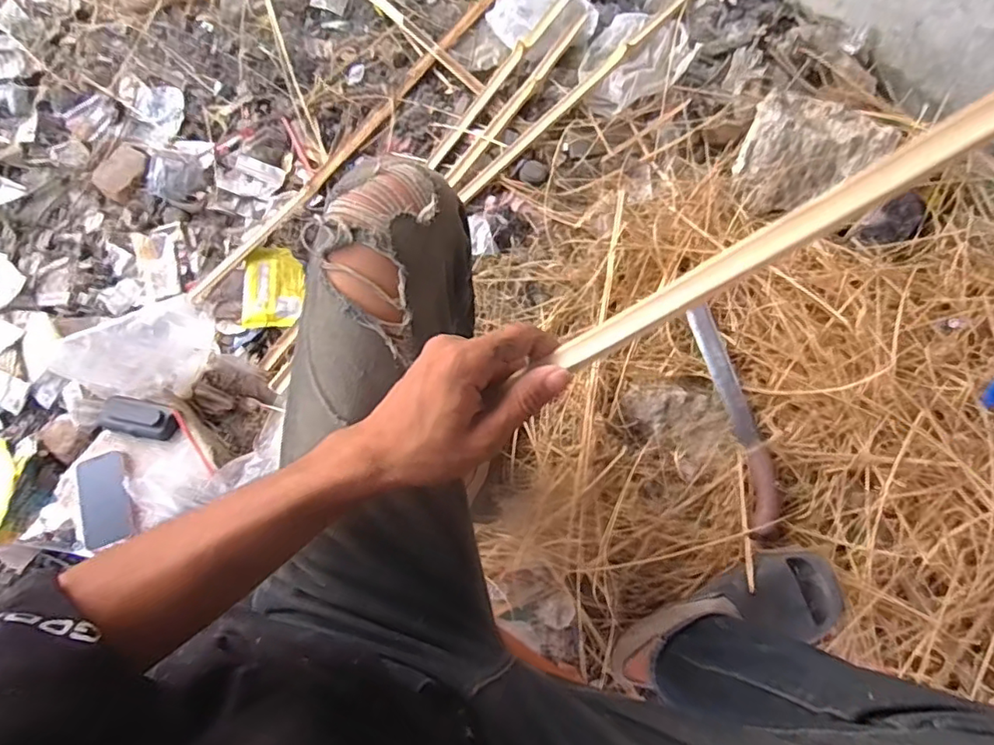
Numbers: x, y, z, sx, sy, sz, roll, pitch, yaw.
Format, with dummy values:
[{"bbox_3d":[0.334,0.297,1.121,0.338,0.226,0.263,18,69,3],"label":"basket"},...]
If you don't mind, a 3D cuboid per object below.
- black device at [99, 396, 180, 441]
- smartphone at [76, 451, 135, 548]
[{"bbox_3d":[-0.510,0.065,0.816,0.113,0.026,0.051,12,72,4],"label":"black device"},{"bbox_3d":[-0.576,0.187,0.837,0.060,0.004,0.141,-5,109,-29],"label":"smartphone"}]

